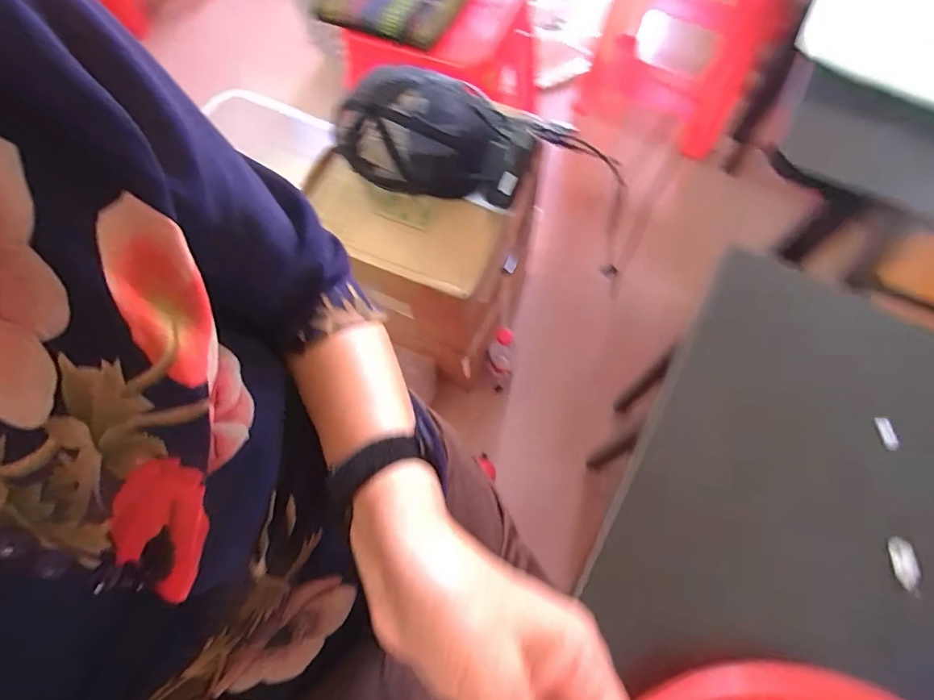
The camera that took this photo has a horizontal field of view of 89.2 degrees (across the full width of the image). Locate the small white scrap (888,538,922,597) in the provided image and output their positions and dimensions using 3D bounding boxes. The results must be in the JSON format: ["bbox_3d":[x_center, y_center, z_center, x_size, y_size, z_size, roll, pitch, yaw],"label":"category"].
[{"bbox_3d":[0.243,0.120,0.263,0.010,0.008,0.029,7,70,5],"label":"small white scrap"}]

